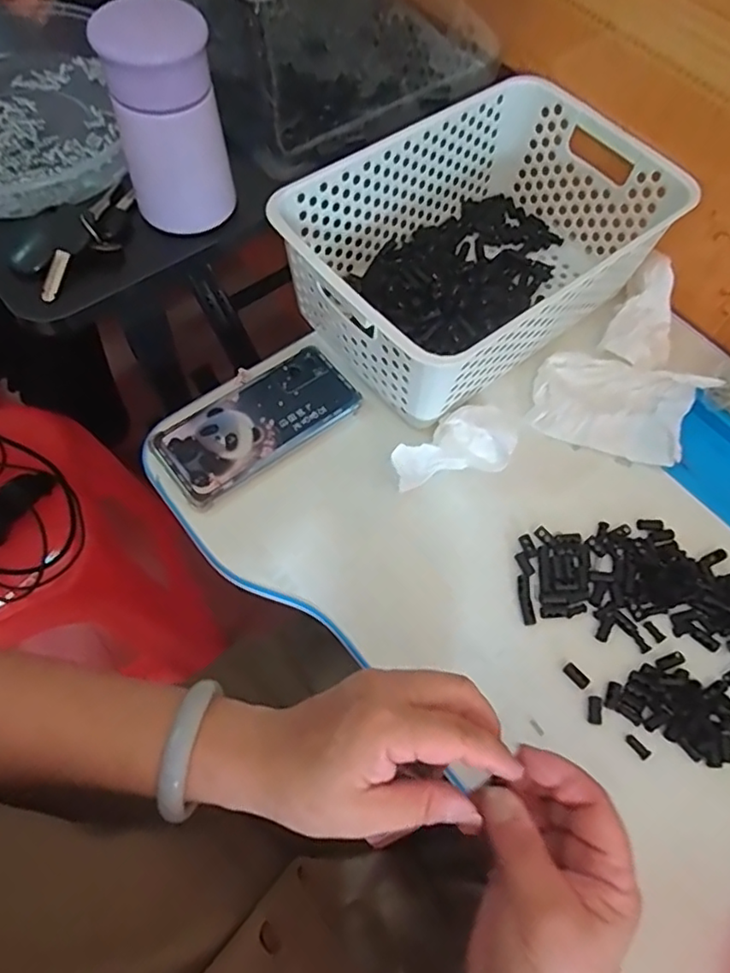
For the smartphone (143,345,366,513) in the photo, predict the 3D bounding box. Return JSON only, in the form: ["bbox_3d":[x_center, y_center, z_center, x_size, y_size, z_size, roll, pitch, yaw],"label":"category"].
[{"bbox_3d":[-0.086,-0.054,0.482,0.162,0.008,0.078,-35,71,-18],"label":"smartphone"}]

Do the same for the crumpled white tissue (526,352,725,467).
[{"bbox_3d":[0.211,-0.072,0.499,0.128,0.022,0.091,22,66,7],"label":"crumpled white tissue"}]

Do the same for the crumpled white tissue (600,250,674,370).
[{"bbox_3d":[0.253,-0.151,0.527,0.056,0.033,0.106,26,66,9],"label":"crumpled white tissue"}]

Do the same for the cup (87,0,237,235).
[{"bbox_3d":[-0.133,-0.244,0.403,0.069,0.121,0.059,-16,67,-11],"label":"cup"}]

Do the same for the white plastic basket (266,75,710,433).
[{"bbox_3d":[0.098,-0.205,0.513,0.302,0.112,0.202,-39,72,-19],"label":"white plastic basket"}]

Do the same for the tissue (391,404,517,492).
[{"bbox_3d":[0.067,-0.033,0.463,0.097,0.034,0.052,-10,66,-8],"label":"tissue"}]

